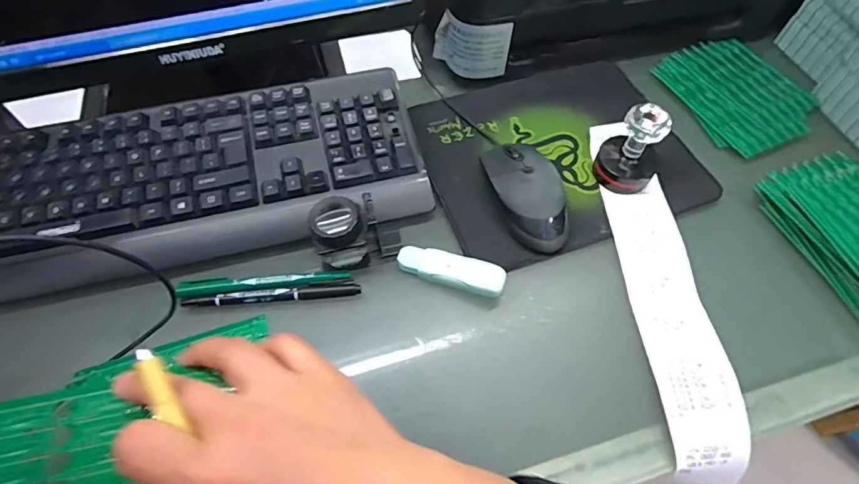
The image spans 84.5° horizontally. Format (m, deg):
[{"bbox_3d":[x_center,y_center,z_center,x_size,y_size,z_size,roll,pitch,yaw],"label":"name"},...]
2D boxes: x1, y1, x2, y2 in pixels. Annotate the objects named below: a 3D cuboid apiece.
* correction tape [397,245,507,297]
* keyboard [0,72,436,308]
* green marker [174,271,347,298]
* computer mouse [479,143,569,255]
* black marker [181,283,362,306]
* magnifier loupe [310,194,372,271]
[{"bbox_3d":[0.017,0.023,0.385,0.087,0.022,0.024,19,61,11],"label":"correction tape"},{"bbox_3d":[-0.220,-0.056,0.412,0.426,0.033,0.158,-12,60,-7],"label":"keyboard"},{"bbox_3d":[-0.133,0.032,0.382,0.131,0.010,0.016,-6,59,-4],"label":"green marker"},{"bbox_3d":[0.086,-0.046,0.413,0.061,0.035,0.115,-10,60,-7],"label":"computer mouse"},{"bbox_3d":[-0.124,0.043,0.378,0.137,0.011,0.009,-4,59,-3],"label":"black marker"},{"bbox_3d":[-0.074,-0.009,0.378,0.044,0.041,0.041,-12,60,-8],"label":"magnifier loupe"}]

